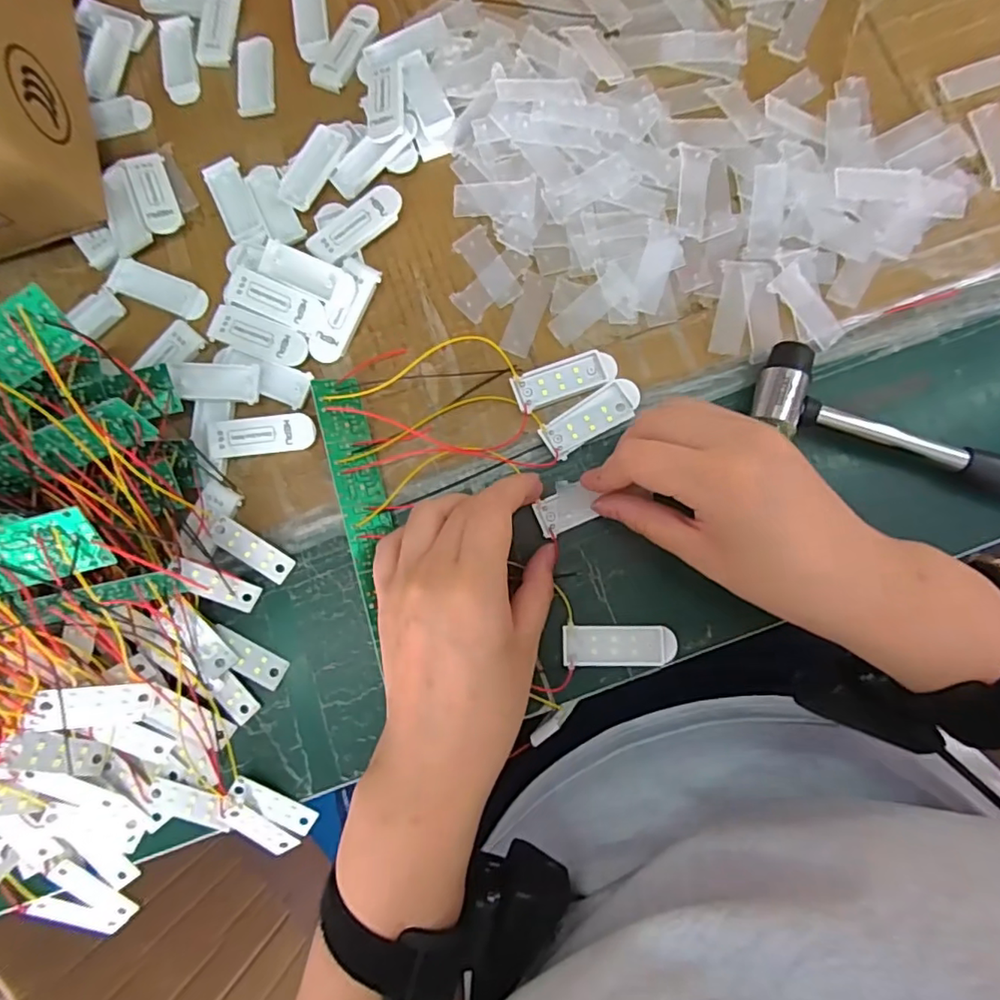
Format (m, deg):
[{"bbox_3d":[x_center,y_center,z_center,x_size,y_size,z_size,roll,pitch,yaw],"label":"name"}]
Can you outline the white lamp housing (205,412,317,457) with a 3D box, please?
[{"bbox_3d":[-0.130,-0.035,0.305,0.055,0.004,0.021,-7,97,-7],"label":"white lamp housing"}]

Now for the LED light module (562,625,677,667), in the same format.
[{"bbox_3d":[0.062,0.076,0.289,0.057,0.007,0.020,0,84,3],"label":"LED light module"}]

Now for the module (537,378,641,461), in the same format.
[{"bbox_3d":[0.050,-0.044,0.302,0.057,0.008,0.022,-32,83,-1],"label":"module"}]

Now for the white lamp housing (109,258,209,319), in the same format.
[{"bbox_3d":[-0.195,-0.121,0.318,0.055,0.005,0.020,22,85,5],"label":"white lamp housing"}]

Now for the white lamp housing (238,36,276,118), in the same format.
[{"bbox_3d":[-0.148,-0.257,0.338,0.021,0.004,0.053,-5,84,2],"label":"white lamp housing"}]

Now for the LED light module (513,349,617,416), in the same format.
[{"bbox_3d":[0.036,-0.066,0.306,0.056,0.007,0.020,-20,83,1],"label":"LED light module"}]

